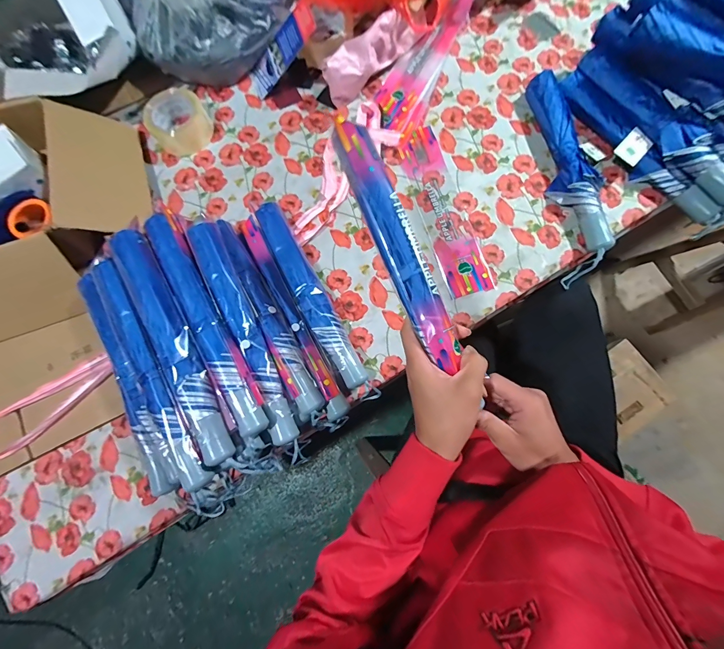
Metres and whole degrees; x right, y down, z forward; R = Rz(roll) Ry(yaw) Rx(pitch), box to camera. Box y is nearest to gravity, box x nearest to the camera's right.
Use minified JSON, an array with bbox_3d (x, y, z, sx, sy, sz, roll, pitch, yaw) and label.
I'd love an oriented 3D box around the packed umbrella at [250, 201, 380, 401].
[{"bbox_3d":[-0.083,-0.042,0.533,0.051,0.034,0.365,-28,77,-4],"label":"packed umbrella"}]

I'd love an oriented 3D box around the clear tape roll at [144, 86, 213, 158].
[{"bbox_3d":[-0.343,-0.381,0.609,0.105,0.062,0.098,-1,77,3],"label":"clear tape roll"}]

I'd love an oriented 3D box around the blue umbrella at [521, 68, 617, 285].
[{"bbox_3d":[0.358,-0.265,0.562,0.074,0.054,0.365,-7,77,1],"label":"blue umbrella"}]

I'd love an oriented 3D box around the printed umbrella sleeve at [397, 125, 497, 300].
[{"bbox_3d":[0.141,-0.204,0.575,0.078,0.009,0.325,-17,77,-1],"label":"printed umbrella sleeve"}]

